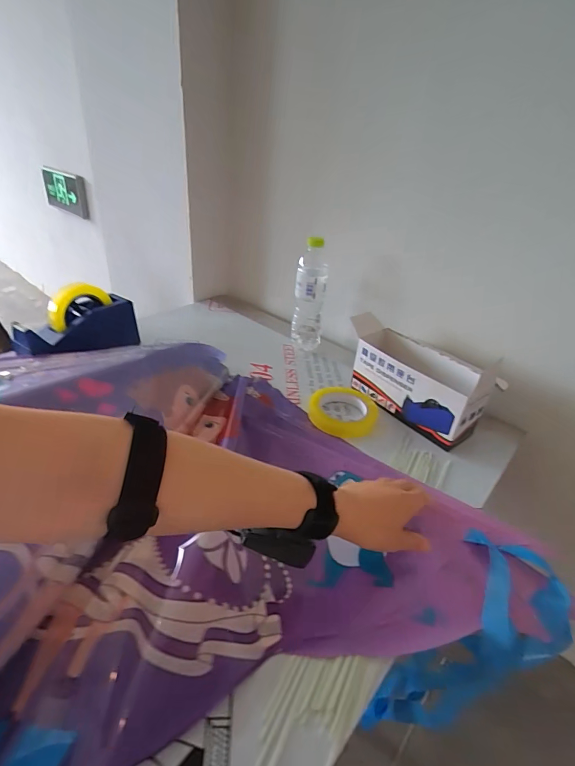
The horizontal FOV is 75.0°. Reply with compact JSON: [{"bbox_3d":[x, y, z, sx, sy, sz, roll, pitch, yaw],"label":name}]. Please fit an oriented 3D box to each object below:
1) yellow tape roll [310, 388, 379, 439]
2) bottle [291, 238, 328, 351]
[{"bbox_3d":[0.091,0.045,0.618,0.107,0.029,0.107,4,32,-2],"label":"yellow tape roll"},{"bbox_3d":[0.044,-0.166,0.748,0.060,0.227,0.052,7,32,2],"label":"bottle"}]

